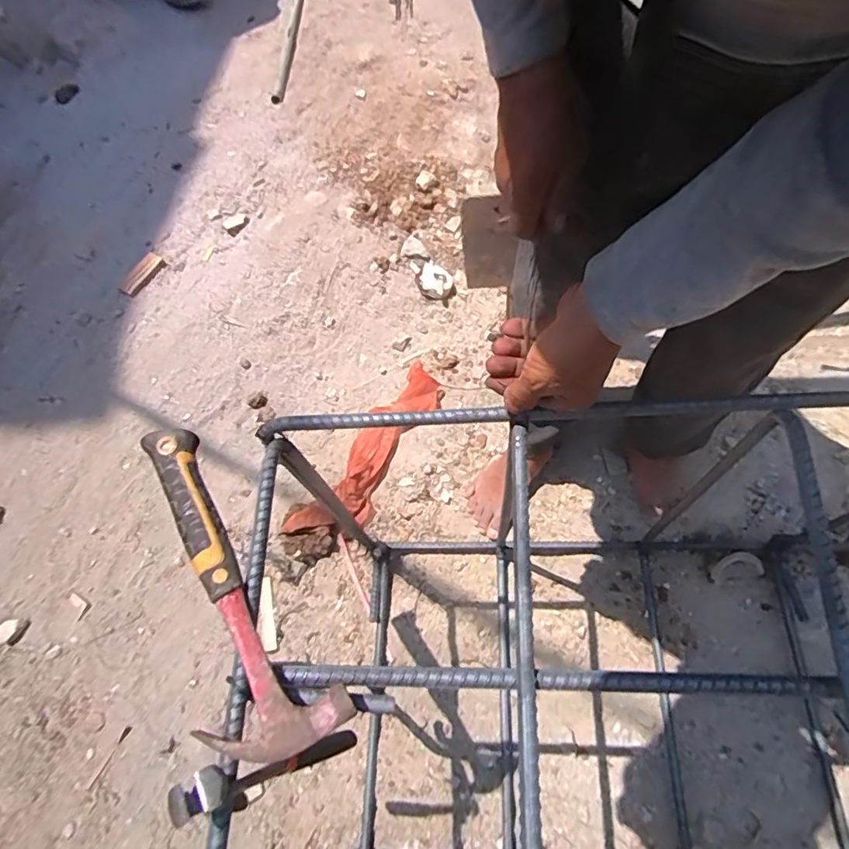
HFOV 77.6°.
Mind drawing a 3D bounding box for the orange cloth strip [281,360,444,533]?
[{"bbox_3d":[-0.093,0.047,0.984,0.128,0.051,0.402,30,68,20],"label":"orange cloth strip"}]

